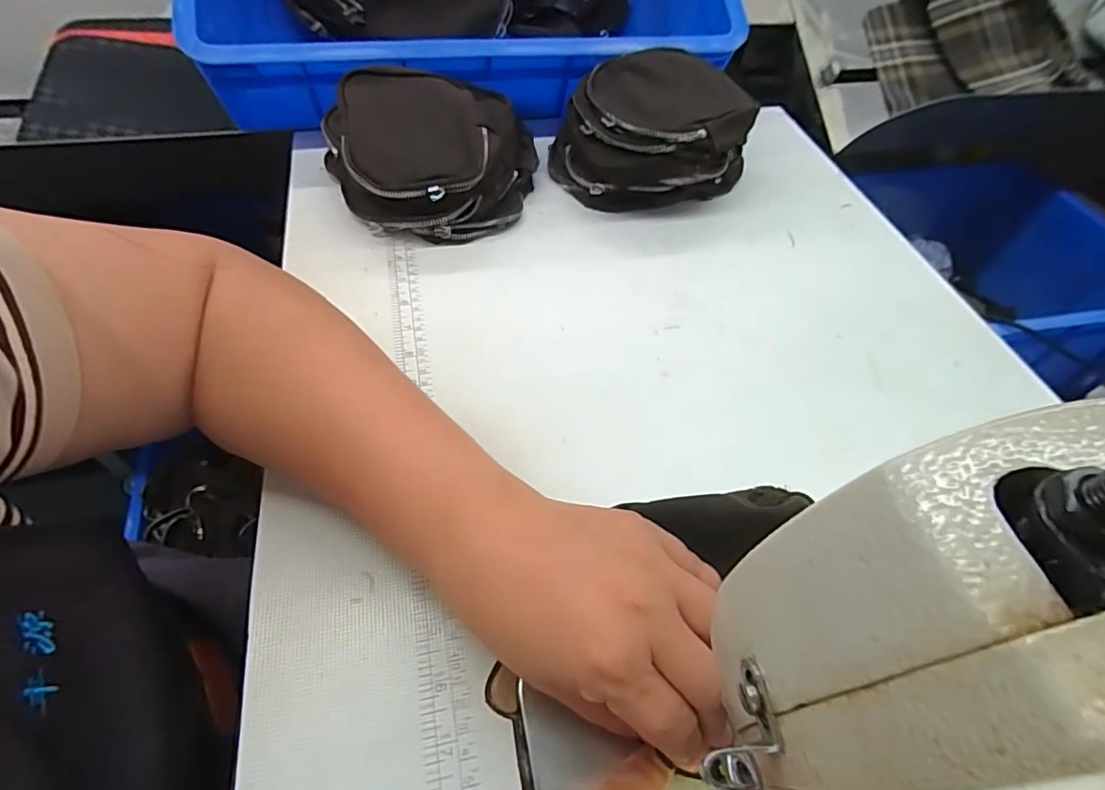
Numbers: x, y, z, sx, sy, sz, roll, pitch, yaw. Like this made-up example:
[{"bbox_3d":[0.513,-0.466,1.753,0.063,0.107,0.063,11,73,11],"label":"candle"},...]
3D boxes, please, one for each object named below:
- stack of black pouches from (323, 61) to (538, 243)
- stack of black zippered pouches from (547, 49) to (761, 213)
[{"bbox_3d":[-0.102,-0.213,0.459,0.176,0.079,0.168,-18,56,-12],"label":"stack of black pouches"},{"bbox_3d":[0.083,-0.237,0.487,0.162,0.076,0.142,-22,58,-18],"label":"stack of black zippered pouches"}]

